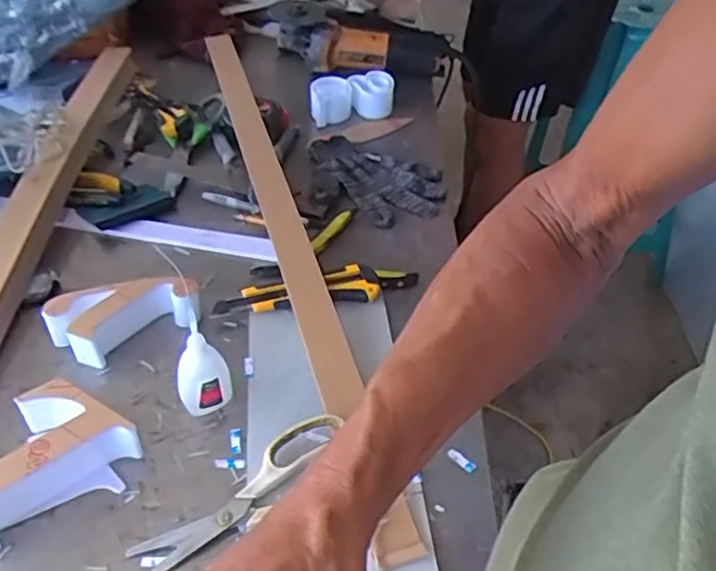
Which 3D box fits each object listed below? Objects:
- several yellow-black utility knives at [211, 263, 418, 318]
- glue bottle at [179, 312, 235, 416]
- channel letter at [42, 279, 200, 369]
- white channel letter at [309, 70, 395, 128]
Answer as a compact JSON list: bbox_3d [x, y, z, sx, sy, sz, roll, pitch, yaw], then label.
[{"bbox_3d":[-0.040,0.003,0.702,0.214,0.026,0.036,-8,43,-10],"label":"several yellow-black utility knives"},{"bbox_3d":[-0.135,0.073,0.590,0.045,0.081,0.024,-15,33,-20],"label":"glue bottle"},{"bbox_3d":[-0.223,0.029,0.656,0.131,0.047,0.062,-24,48,-25],"label":"channel letter"},{"bbox_3d":[-0.008,-0.278,1.008,0.133,0.044,0.065,-16,46,-20],"label":"white channel letter"}]

